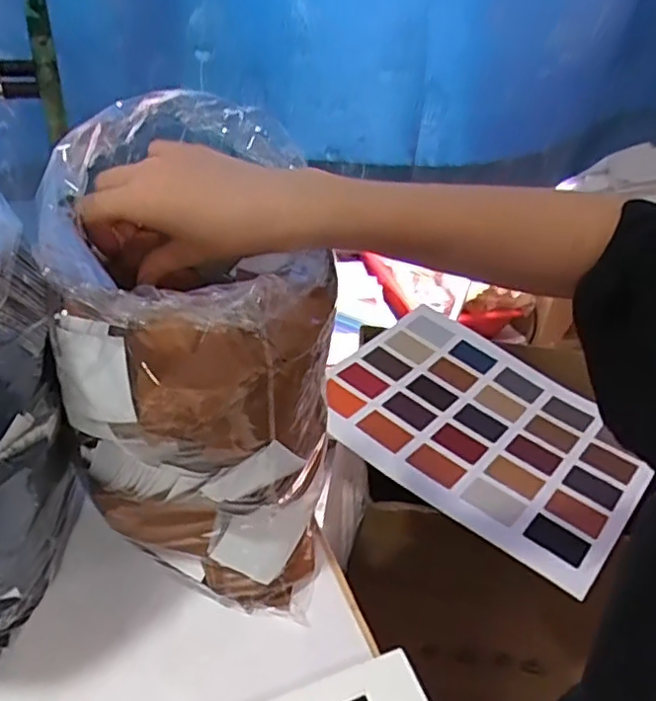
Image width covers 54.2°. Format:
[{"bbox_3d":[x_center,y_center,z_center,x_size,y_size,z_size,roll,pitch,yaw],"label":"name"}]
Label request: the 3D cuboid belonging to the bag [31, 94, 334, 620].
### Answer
[{"bbox_3d":[-0.082,0.000,0.445,0.173,0.270,0.212,8,40,2],"label":"bag"}]

